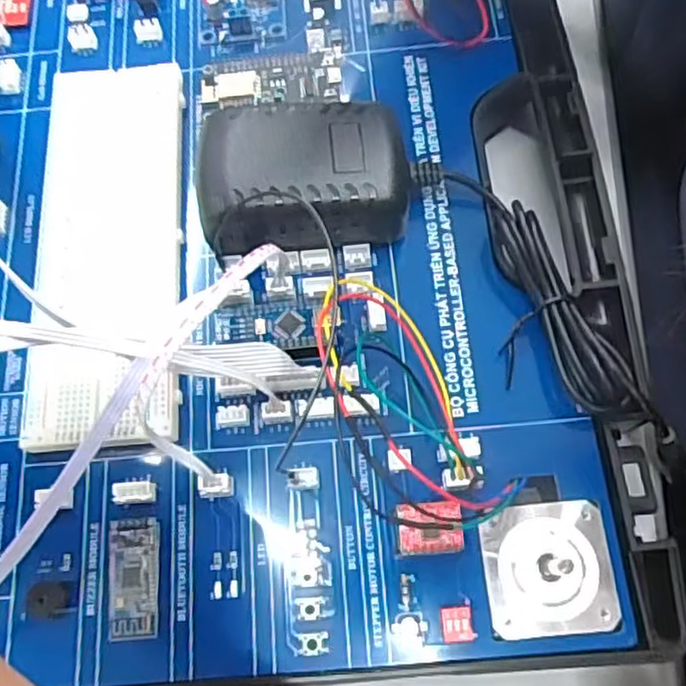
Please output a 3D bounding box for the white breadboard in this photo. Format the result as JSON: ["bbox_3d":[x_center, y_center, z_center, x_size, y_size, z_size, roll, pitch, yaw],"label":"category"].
[{"bbox_3d":[-0.093,-0.041,0.269,0.056,0.011,0.163,-7,69,2],"label":"white breadboard"}]

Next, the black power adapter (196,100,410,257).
[{"bbox_3d":[-0.015,-0.060,0.259,0.074,0.036,0.048,-6,69,2],"label":"black power adapter"}]

